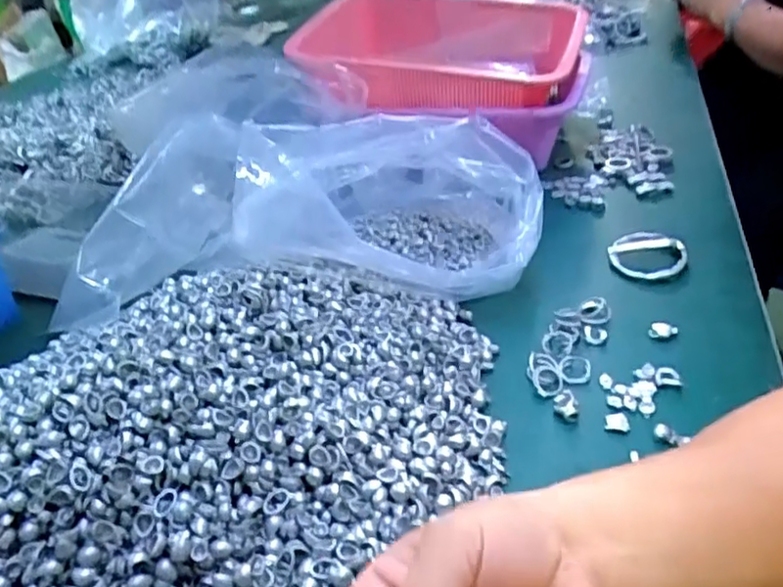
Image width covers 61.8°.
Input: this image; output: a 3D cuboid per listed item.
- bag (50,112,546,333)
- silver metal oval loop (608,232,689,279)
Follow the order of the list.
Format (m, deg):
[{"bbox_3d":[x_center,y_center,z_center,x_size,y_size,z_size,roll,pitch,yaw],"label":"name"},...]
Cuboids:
[{"bbox_3d":[0.004,-0.087,0.531,0.218,0.125,0.165,-2,34,8],"label":"bag"},{"bbox_3d":[0.207,-0.033,0.529,0.058,0.010,0.057,13,39,28],"label":"silver metal oval loop"}]

